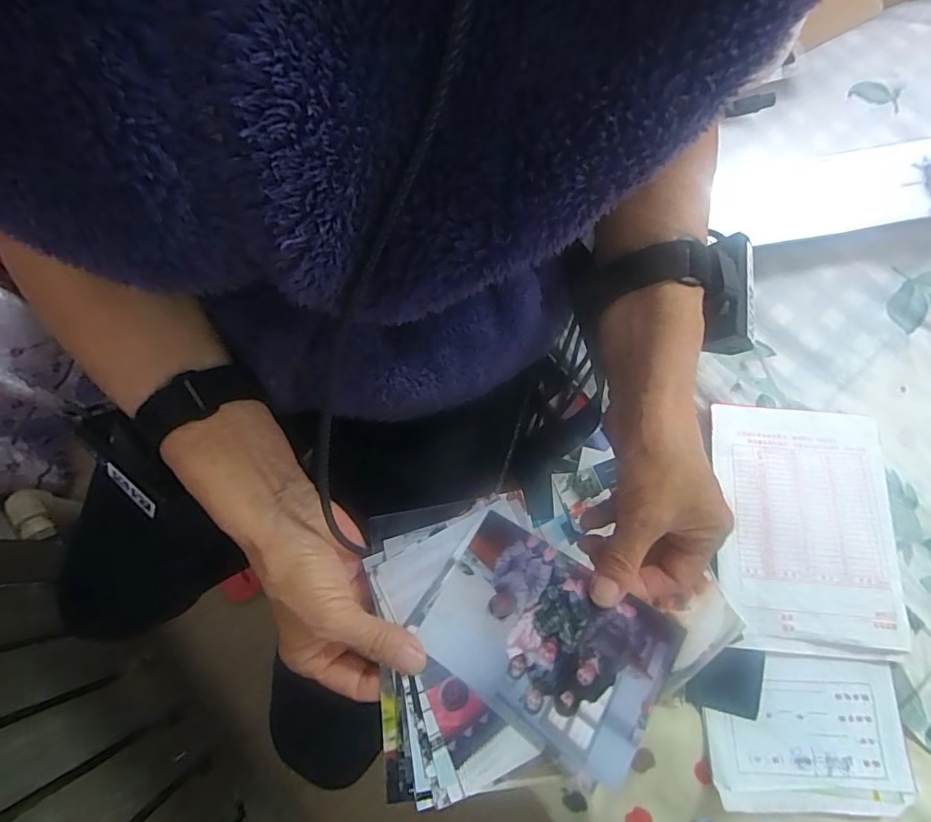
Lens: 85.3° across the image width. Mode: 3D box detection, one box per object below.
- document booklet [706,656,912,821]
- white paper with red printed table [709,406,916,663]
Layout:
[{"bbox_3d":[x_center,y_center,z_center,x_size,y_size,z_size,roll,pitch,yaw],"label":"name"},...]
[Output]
[{"bbox_3d":[0.251,0.236,0.373,0.140,0.012,0.102,5,73,-1],"label":"document booklet"},{"bbox_3d":[0.274,0.091,0.405,0.139,0.010,0.190,5,72,1],"label":"white paper with red printed table"}]

